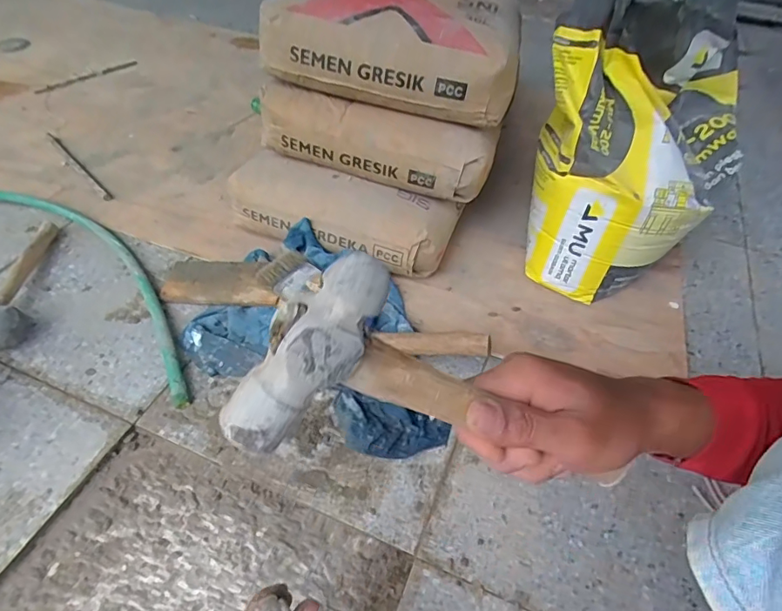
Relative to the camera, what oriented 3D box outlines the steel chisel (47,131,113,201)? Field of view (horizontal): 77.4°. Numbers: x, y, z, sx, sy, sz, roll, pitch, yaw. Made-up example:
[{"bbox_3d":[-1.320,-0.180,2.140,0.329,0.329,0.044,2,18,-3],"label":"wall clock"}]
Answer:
[{"bbox_3d":[-0.660,-0.298,1.022,0.019,0.008,0.322,-35,59,-28],"label":"steel chisel"}]

